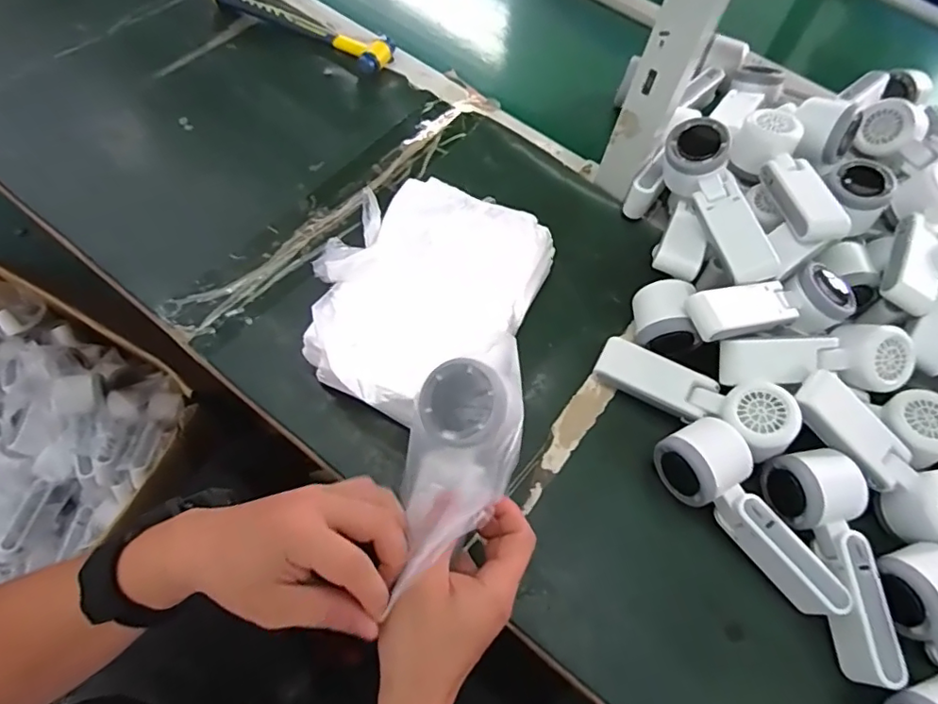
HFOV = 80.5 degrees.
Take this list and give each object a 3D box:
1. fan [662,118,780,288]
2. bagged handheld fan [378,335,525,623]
[{"bbox_3d":[0.229,-0.139,0.506,0.050,0.045,0.158,-12,64,-12],"label":"fan"},{"bbox_3d":[-0.009,0.067,0.354,0.073,0.046,0.139,11,68,6],"label":"bagged handheld fan"}]

